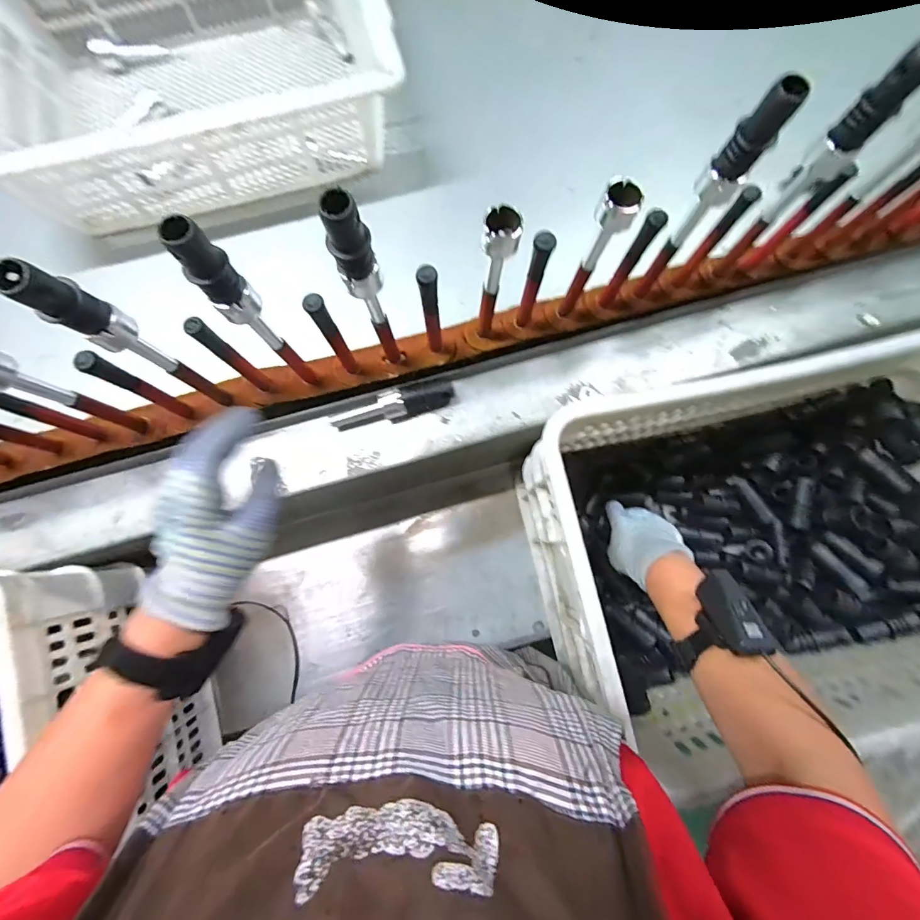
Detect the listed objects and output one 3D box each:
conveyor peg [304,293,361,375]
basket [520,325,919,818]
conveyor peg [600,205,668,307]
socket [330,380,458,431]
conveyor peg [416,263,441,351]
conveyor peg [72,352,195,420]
[{"bbox_3d":[-0.128,-0.125,0.440,0.016,0.143,0.015,-32,80,-6],"label":"conveyor peg"},{"bbox_3d":[0.385,0.086,0.517,0.560,0.268,0.380,-13,79,-2],"label":"basket"},{"bbox_3d":[0.182,-0.209,0.459,0.017,0.142,0.019,32,81,6],"label":"conveyor peg"},{"bbox_3d":[-0.079,-0.064,0.514,0.146,0.031,0.029,-19,79,-3],"label":"socket"},{"bbox_3d":[-0.028,-0.149,0.434,0.017,0.139,0.013,-3,79,0],"label":"conveyor peg"},{"bbox_3d":[-0.326,-0.073,0.436,0.022,0.150,0.017,27,80,6],"label":"conveyor peg"}]

